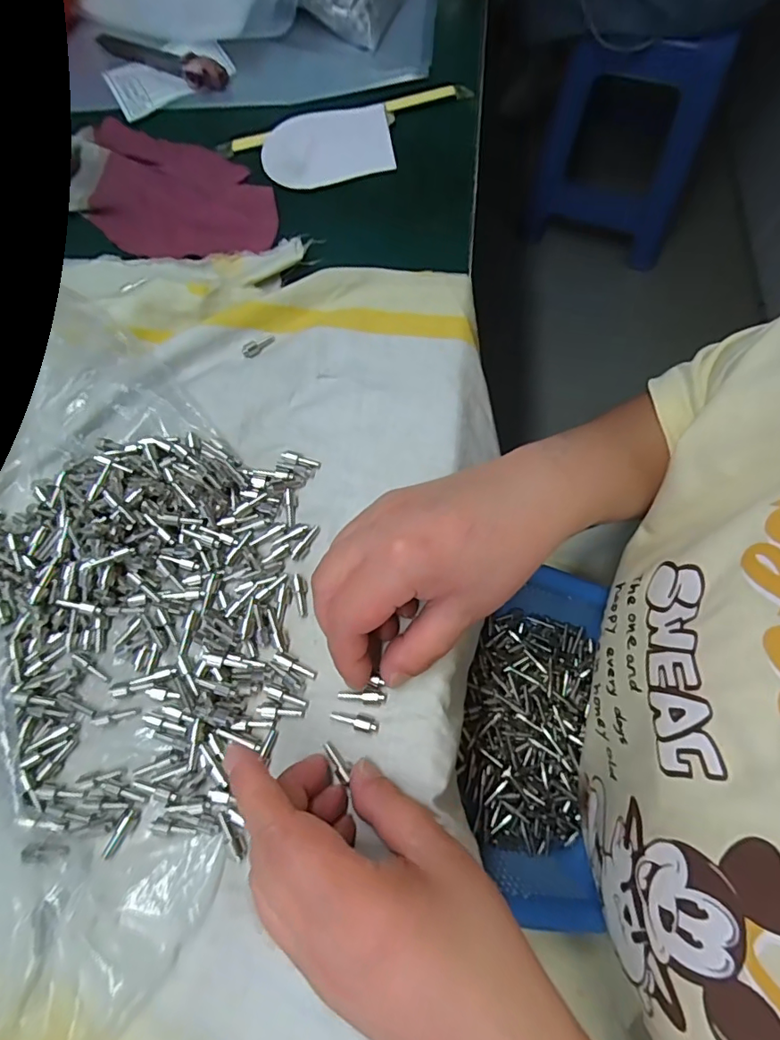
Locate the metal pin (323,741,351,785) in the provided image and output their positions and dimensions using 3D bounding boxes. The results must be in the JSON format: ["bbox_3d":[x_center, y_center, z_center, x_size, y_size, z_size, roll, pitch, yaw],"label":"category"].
[{"bbox_3d":[-0.025,0.114,0.244,0.006,0.004,0.020,-33,66,-9],"label":"metal pin"}]

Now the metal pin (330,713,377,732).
[{"bbox_3d":[-0.017,0.096,0.249,0.022,0.005,0.007,17,71,9],"label":"metal pin"}]

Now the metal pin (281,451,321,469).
[{"bbox_3d":[-0.052,-0.035,0.301,0.023,0.004,0.007,17,71,9],"label":"metal pin"}]

